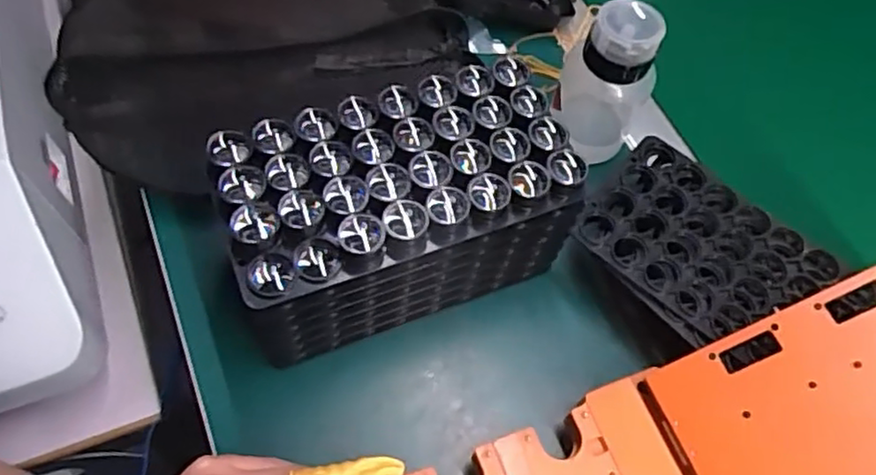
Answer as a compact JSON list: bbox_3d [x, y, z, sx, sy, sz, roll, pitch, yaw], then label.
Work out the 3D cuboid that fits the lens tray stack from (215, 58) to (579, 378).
[{"bbox_3d":[-0.027,-0.008,0.402,0.198,0.129,0.099,-20,65,-14],"label":"lens tray stack"}]

